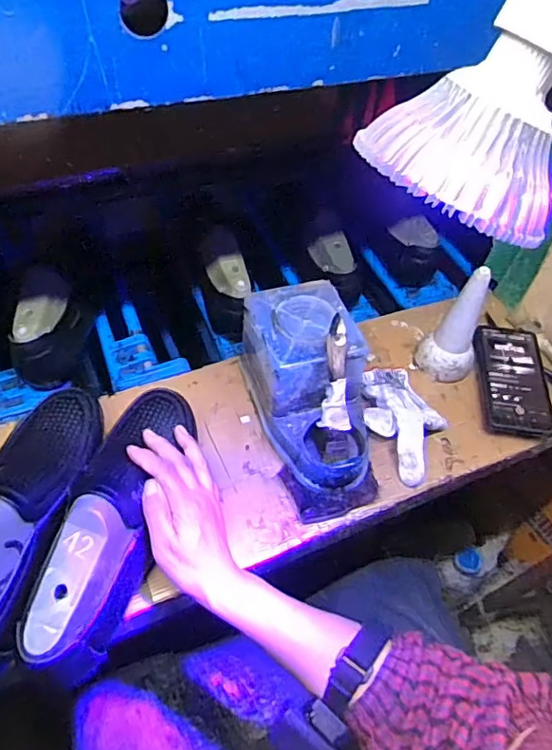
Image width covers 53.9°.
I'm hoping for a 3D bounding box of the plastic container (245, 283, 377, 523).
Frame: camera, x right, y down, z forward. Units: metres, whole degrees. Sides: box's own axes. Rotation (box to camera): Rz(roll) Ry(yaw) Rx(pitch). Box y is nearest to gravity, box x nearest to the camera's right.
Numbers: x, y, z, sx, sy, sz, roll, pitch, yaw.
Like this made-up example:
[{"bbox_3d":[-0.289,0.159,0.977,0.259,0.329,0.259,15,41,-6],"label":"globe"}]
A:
[{"bbox_3d":[0.040,0.018,0.556,0.103,0.118,0.215,-12,54,-15],"label":"plastic container"}]

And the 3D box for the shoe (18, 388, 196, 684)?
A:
[{"bbox_3d":[-0.141,0.119,0.478,0.075,0.089,0.261,9,45,1],"label":"shoe"}]

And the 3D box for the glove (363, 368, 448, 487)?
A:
[{"bbox_3d":[0.143,0.047,0.598,0.080,0.027,0.132,-19,56,-19],"label":"glove"}]

